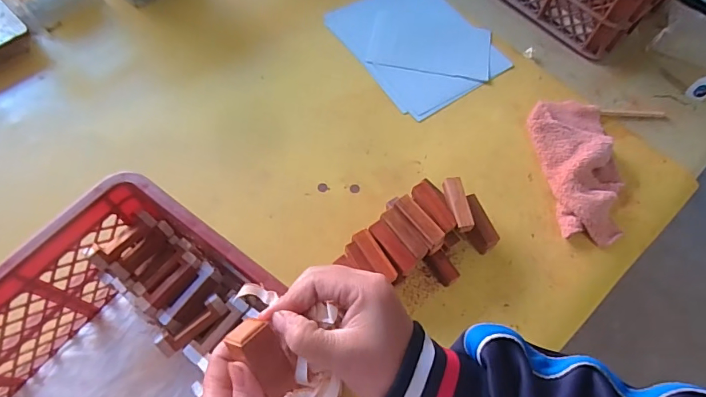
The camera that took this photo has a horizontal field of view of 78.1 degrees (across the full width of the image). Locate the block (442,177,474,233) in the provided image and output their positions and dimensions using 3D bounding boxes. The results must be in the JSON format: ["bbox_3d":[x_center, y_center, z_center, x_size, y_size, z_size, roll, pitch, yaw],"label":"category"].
[{"bbox_3d":[0.148,0.007,0.608,0.025,0.015,0.078,-9,65,-9],"label":"block"}]

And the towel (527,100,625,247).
[{"bbox_3d":[0.373,-0.058,0.697,0.132,0.044,0.255,-4,64,-6],"label":"towel"}]

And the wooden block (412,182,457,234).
[{"bbox_3d":[0.113,0.011,0.602,0.029,0.014,0.078,-25,68,-16],"label":"wooden block"}]

